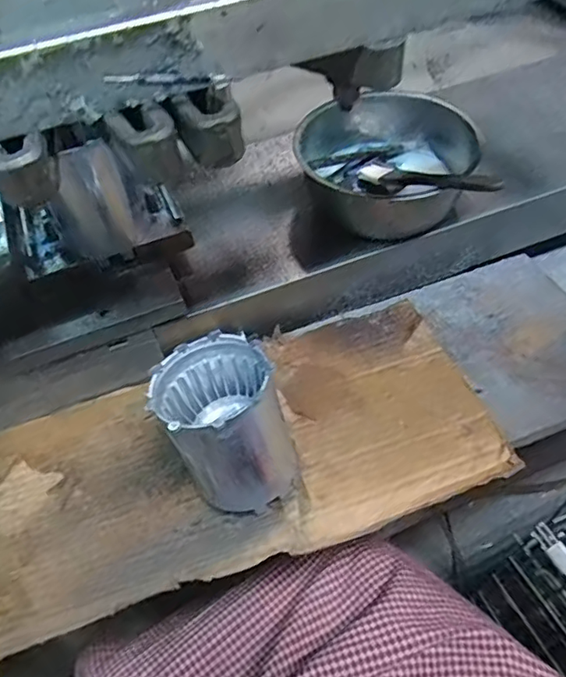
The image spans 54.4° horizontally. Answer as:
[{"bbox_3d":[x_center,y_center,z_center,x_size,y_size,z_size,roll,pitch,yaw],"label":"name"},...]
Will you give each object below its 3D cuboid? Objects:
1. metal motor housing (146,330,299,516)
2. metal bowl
[{"bbox_3d":[-0.047,0.071,0.458,0.101,0.116,0.119,-13,53,-6],"label":"metal motor housing"},{"bbox_3d":[0.116,-0.195,0.608,0.175,0.072,0.181,-2,53,3],"label":"metal bowl"}]

